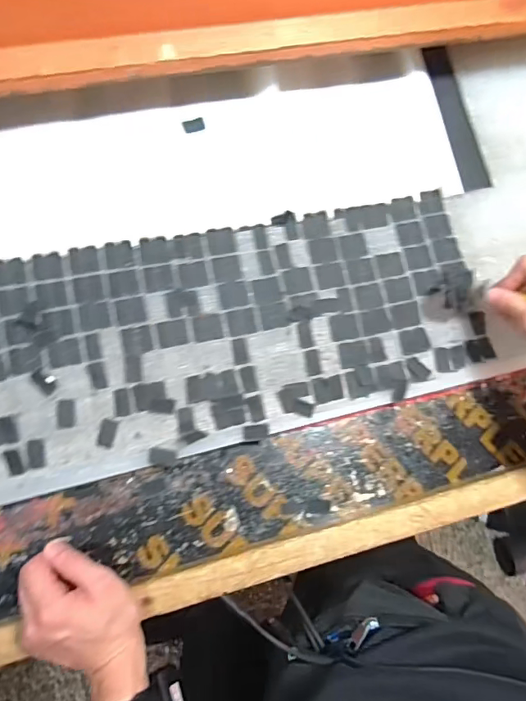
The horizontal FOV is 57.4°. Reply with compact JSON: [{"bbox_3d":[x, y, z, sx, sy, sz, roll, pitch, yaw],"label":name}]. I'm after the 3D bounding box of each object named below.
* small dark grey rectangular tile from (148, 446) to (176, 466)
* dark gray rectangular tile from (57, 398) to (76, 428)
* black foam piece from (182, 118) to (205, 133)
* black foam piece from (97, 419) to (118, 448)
[{"bbox_3d":[-0.108,0.114,0.514,0.029,0.009,0.019,16,85,-8],"label":"small dark grey rectangular tile"},{"bbox_3d":[-0.207,0.067,0.504,0.018,0.004,0.030,-3,88,-9],"label":"dark gray rectangular tile"},{"bbox_3d":[-0.082,-0.267,0.572,0.025,0.004,0.016,-18,91,-10],"label":"black foam piece"},{"bbox_3d":[-0.164,0.088,0.507,0.017,0.004,0.028,14,85,-8],"label":"black foam piece"}]

